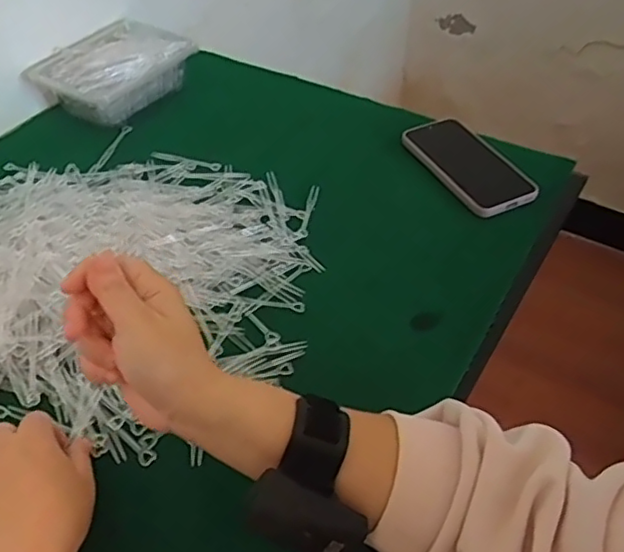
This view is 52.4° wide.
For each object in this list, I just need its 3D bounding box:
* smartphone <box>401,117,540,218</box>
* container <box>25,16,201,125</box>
[{"bbox_3d":[0.176,-0.128,0.708,0.088,0.017,0.168,-20,48,-18],"label":"smartphone"},{"bbox_3d":[-0.246,-0.260,0.805,0.131,0.069,0.185,25,50,23],"label":"container"}]

